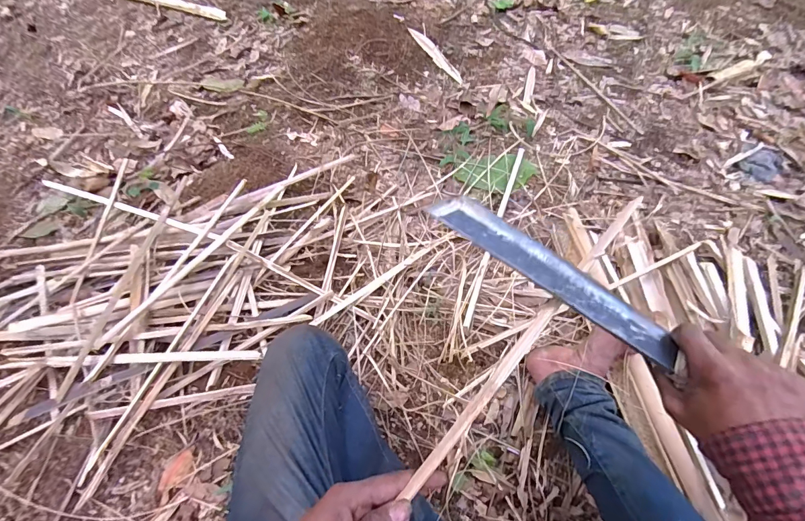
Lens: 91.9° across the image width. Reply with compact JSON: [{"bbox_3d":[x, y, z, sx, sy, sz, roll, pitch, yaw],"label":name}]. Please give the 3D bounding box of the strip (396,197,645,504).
[{"bbox_3d":[0.119,0.054,0.339,0.013,0.009,0.341,38,69,21],"label":"strip"}]

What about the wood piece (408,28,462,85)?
[{"bbox_3d":[0.098,-0.599,1.135,0.044,0.004,0.249,-28,71,-21],"label":"wood piece"}]

